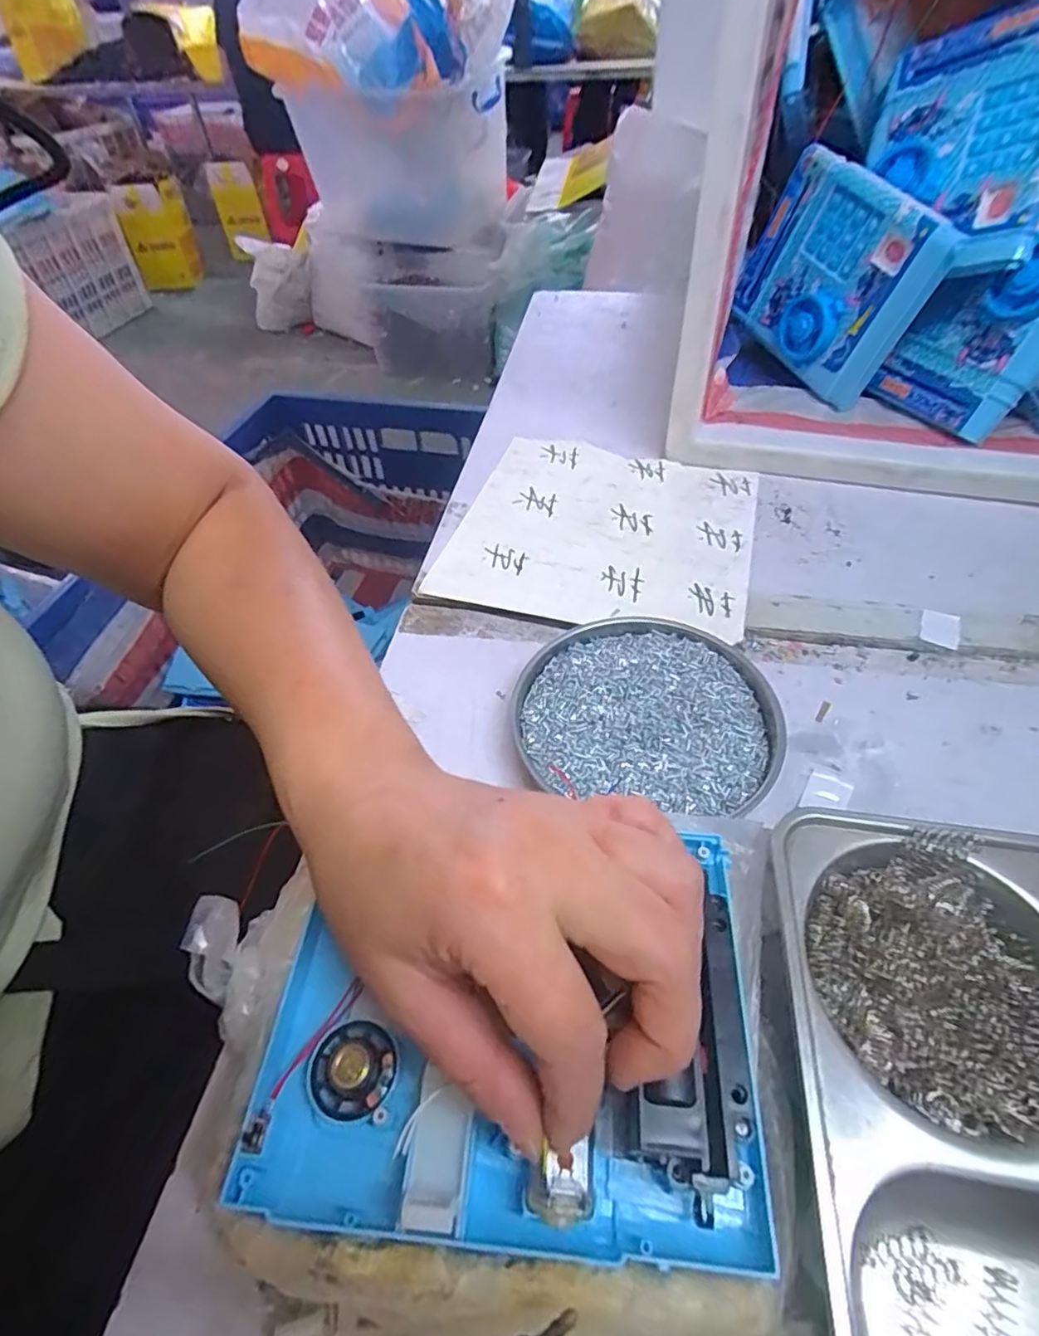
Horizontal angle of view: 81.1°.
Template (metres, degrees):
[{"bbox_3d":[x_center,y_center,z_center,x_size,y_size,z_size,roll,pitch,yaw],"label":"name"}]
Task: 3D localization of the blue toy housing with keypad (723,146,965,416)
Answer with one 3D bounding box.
[{"bbox_3d":[0.255,-0.323,0.501,0.045,0.136,0.161,-12,59,-26],"label":"blue toy housing with keypad"}]

